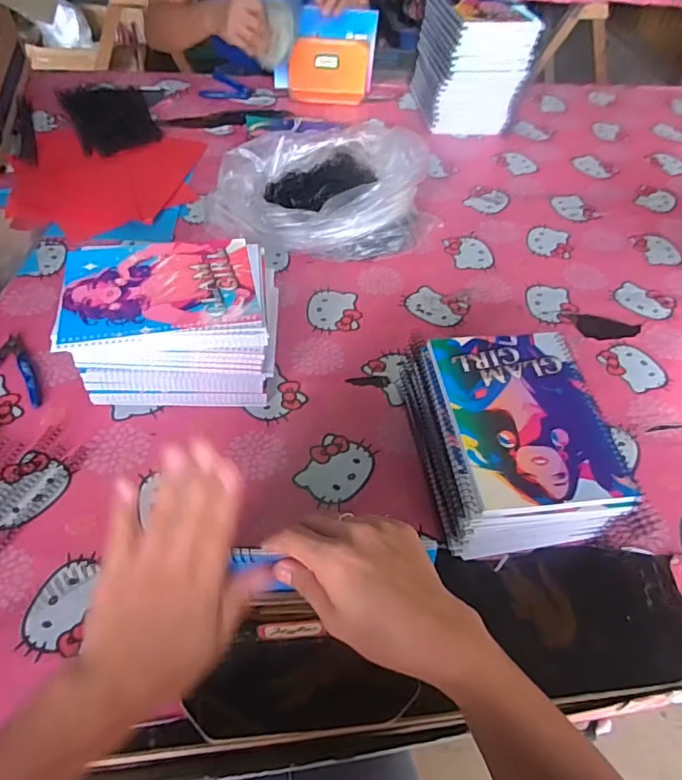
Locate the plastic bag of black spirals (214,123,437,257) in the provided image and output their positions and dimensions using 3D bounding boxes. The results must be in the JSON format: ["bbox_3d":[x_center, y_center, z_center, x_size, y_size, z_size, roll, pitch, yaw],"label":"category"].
[{"bbox_3d":[-0.029,-0.310,0.803,0.336,0.119,0.223,-3,52,-9],"label":"plastic bag of black spirals"}]

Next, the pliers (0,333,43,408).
[{"bbox_3d":[-0.385,-0.024,0.614,0.087,0.008,0.108,-5,53,-10],"label":"pliers"}]

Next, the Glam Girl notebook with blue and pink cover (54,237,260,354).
[{"bbox_3d":[-0.192,-0.110,0.568,0.194,0.010,0.147,-6,53,-11],"label":"Glam Girl notebook with blue and pink cover"}]

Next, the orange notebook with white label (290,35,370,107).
[{"bbox_3d":[-0.026,-0.643,1.079,0.156,0.112,0.014,3,37,-2],"label":"orange notebook with white label"}]

